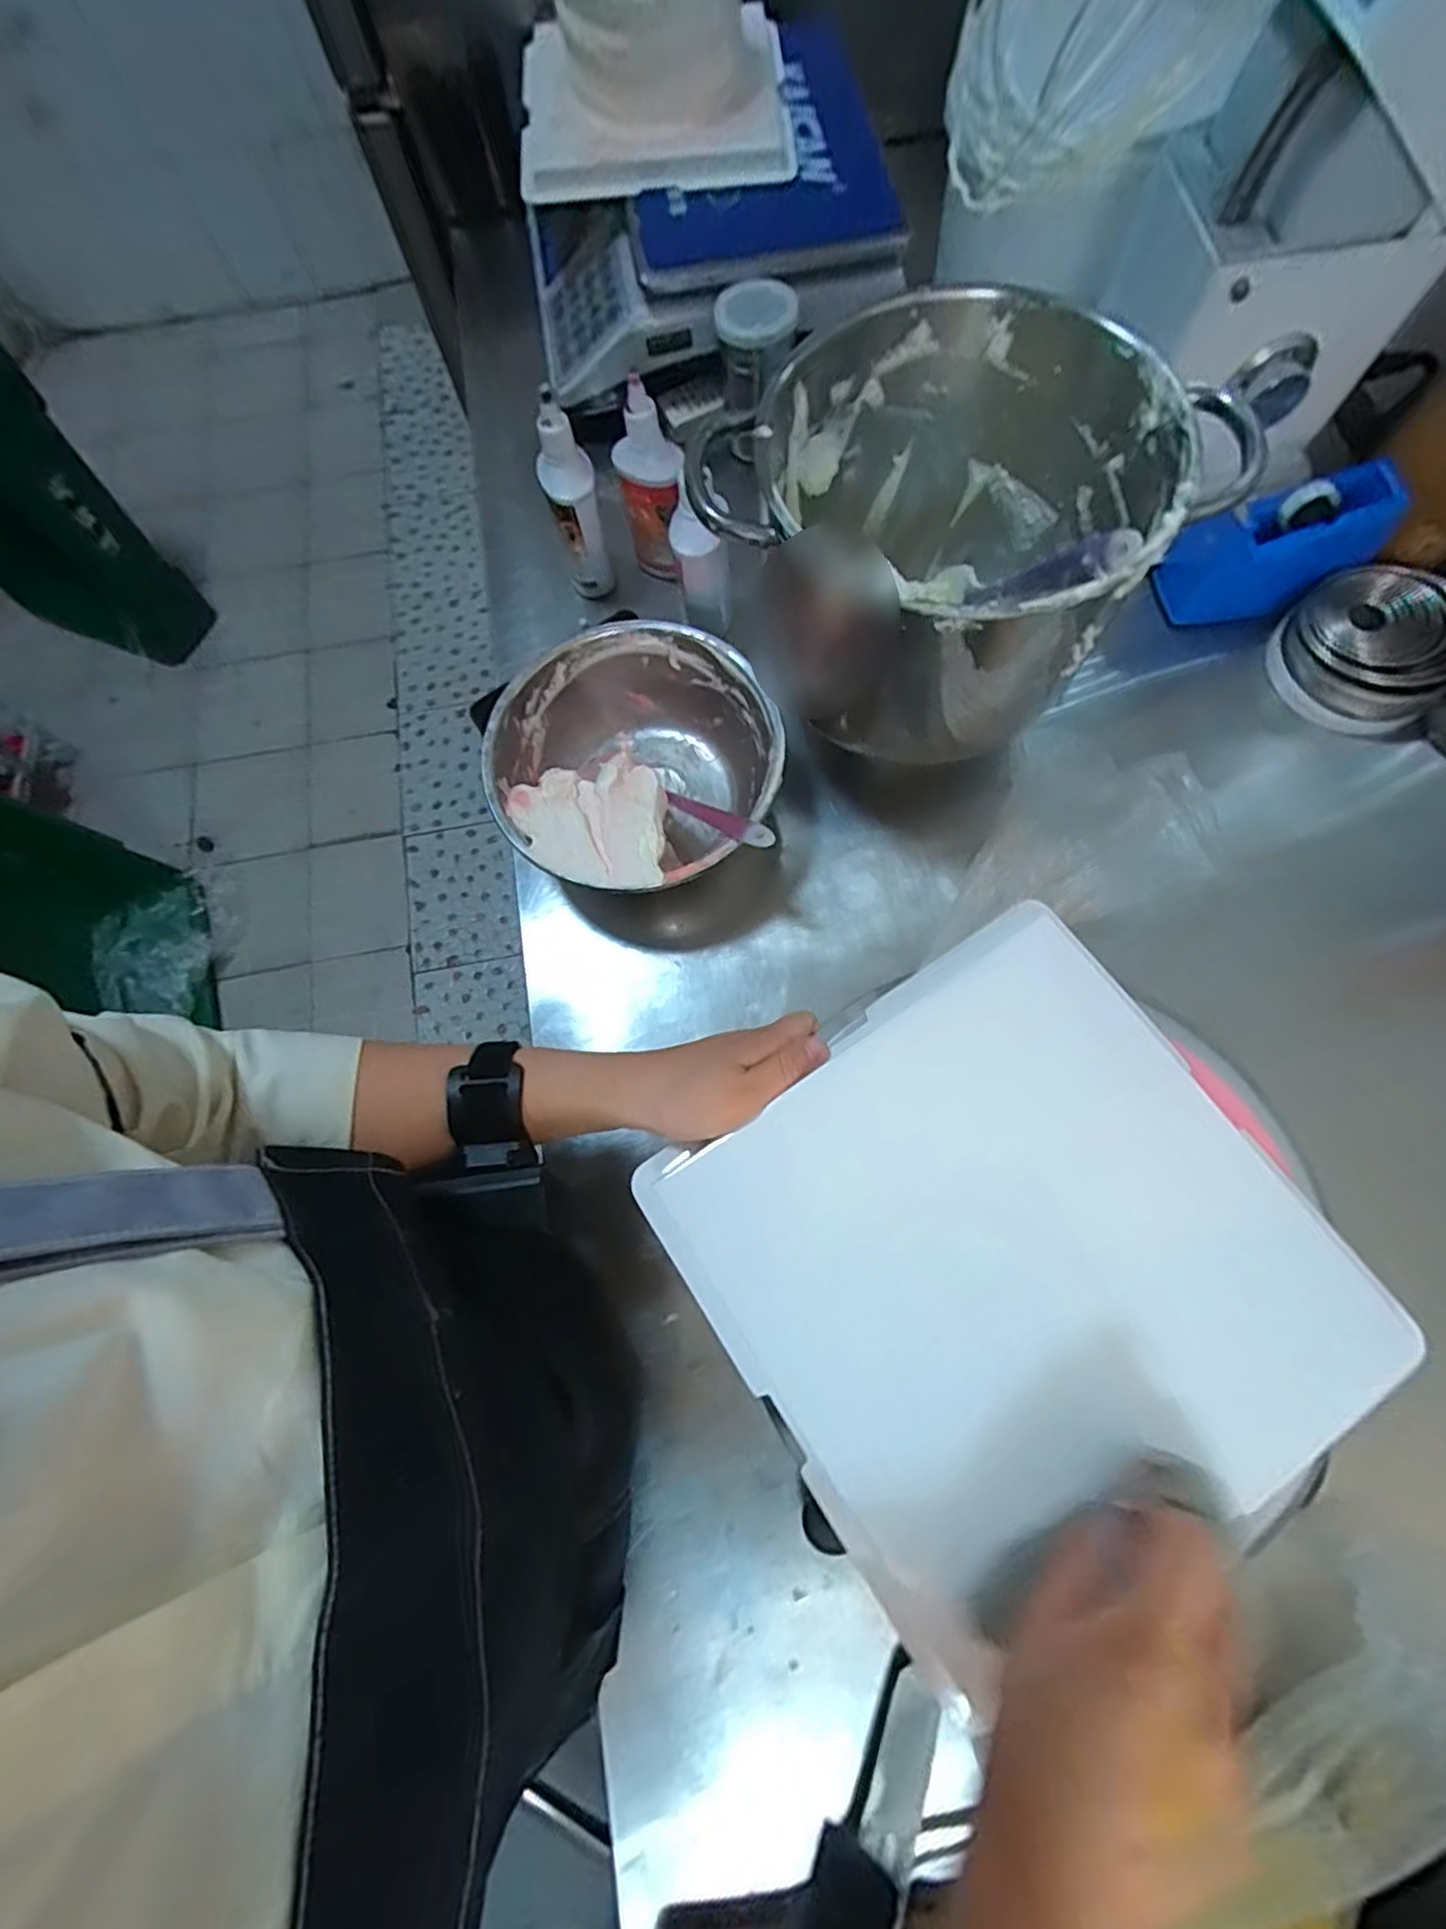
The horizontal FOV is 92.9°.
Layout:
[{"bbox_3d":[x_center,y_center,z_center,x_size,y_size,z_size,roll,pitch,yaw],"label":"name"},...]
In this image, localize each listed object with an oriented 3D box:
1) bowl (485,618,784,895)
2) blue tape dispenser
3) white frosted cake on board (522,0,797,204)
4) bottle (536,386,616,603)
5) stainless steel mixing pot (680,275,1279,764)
[{"bbox_3d":[-0.064,-0.141,0.526,0.198,0.094,0.204,0,75,2],"label":"bowl"},{"bbox_3d":[0.436,-0.326,0.542,0.135,0.089,0.064,-15,75,-2],"label":"blue tape dispenser"},{"bbox_3d":[-0.063,-0.787,0.567,0.232,0.135,0.225,-5,77,1],"label":"white frosted cake on board"},{"bbox_3d":[-0.120,-0.367,0.557,0.041,0.143,0.042,-14,75,-2],"label":"bottle"},{"bbox_3d":[0.136,-0.261,0.445,0.227,0.174,0.219,0,75,2],"label":"stainless steel mixing pot"}]

